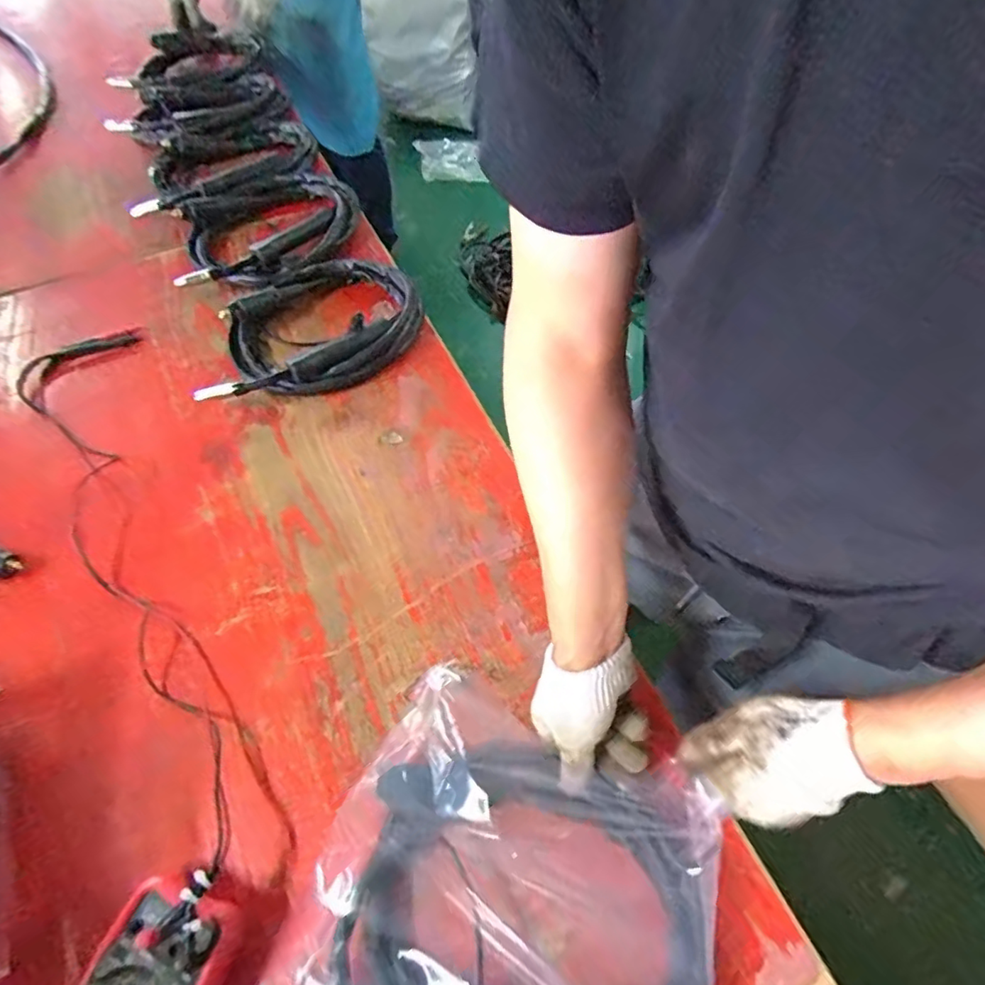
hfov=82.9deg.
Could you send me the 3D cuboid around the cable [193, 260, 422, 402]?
[{"bbox_3d":[-0.249,-0.244,0.806,0.288,0.046,0.260,-7,58,-3],"label":"cable"}]

